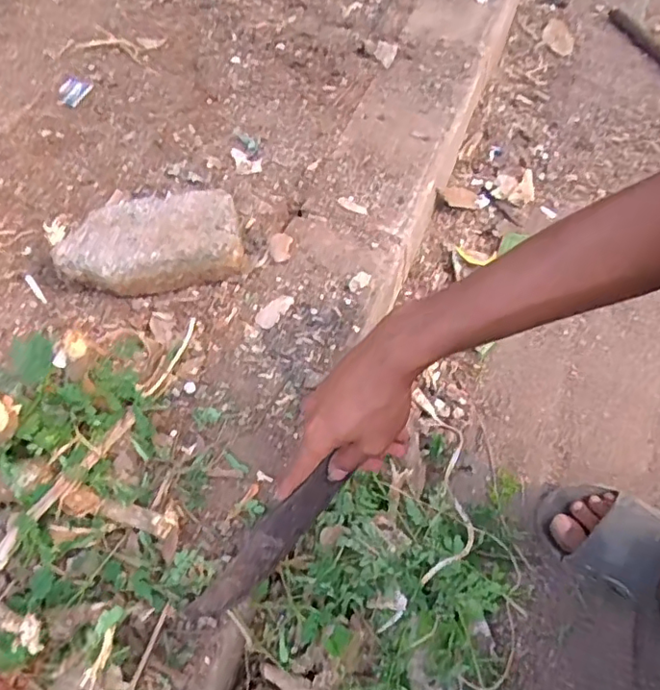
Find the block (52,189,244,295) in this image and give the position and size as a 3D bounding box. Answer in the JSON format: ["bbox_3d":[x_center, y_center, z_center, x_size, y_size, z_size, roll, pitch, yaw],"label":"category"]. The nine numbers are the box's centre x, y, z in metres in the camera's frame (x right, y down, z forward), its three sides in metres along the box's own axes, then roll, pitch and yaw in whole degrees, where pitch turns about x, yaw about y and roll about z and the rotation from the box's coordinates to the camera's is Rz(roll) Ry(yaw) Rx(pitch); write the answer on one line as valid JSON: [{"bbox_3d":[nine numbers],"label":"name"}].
[{"bbox_3d":[-0.204,-0.109,0.685,0.204,0.078,0.101,-9,57,-3],"label":"block"}]

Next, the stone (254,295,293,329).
[{"bbox_3d":[-0.061,-0.039,0.660,0.049,0.014,0.024,-41,63,-7],"label":"stone"}]

